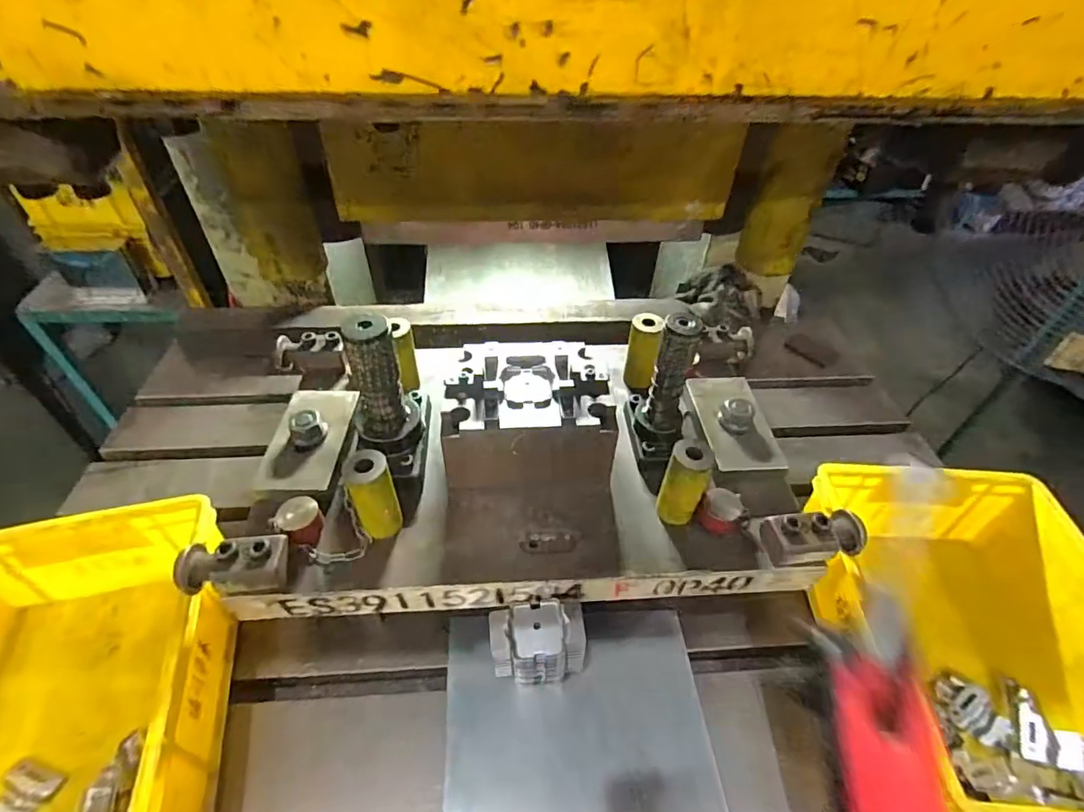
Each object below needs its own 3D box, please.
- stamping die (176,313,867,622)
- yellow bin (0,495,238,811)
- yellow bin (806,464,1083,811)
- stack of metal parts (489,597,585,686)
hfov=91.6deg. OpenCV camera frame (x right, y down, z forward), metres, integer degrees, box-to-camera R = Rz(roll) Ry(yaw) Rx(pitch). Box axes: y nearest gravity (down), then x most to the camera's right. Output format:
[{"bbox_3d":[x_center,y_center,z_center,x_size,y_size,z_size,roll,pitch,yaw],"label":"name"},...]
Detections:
[{"bbox_3d":[-0.014,0.007,0.577,0.629,0.201,0.339,-2,45,-4],"label":"stamping die"},{"bbox_3d":[-0.438,0.278,0.477,0.256,0.135,0.334,-9,46,-11],"label":"yellow bin"},{"bbox_3d":[0.444,0.247,0.563,0.250,0.165,0.348,2,45,0],"label":"yellow bin"},{"bbox_3d":[-0.003,0.250,0.539,0.096,0.095,0.064,-4,45,-6],"label":"stack of metal parts"}]

